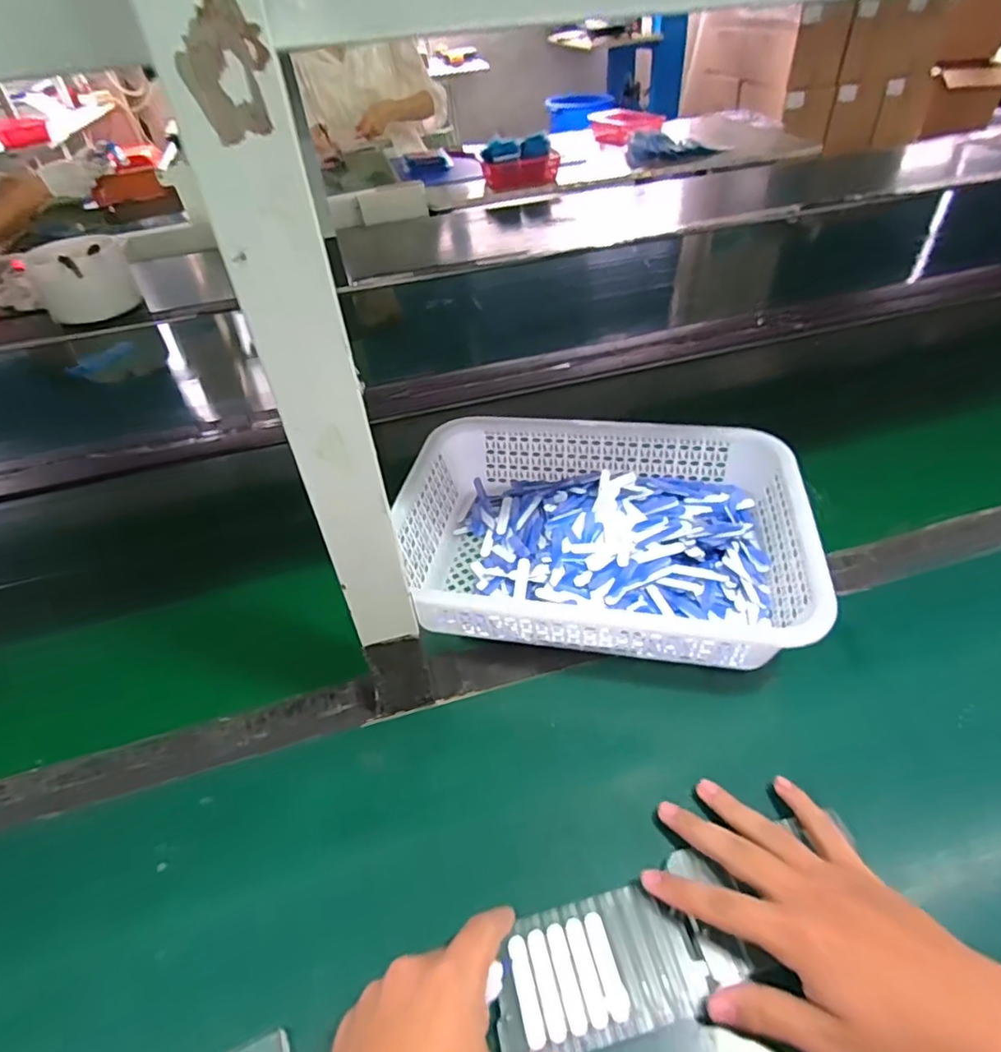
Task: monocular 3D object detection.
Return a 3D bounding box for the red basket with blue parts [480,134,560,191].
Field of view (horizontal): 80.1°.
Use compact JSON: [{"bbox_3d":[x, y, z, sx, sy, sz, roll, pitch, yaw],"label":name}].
[{"bbox_3d":[0.053,-0.988,1.620,0.207,0.110,0.082,-20,45,-15],"label":"red basket with blue parts"}]

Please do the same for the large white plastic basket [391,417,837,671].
[{"bbox_3d":[0.089,0.010,0.558,0.350,0.087,0.259,4,44,10],"label":"large white plastic basket"}]

